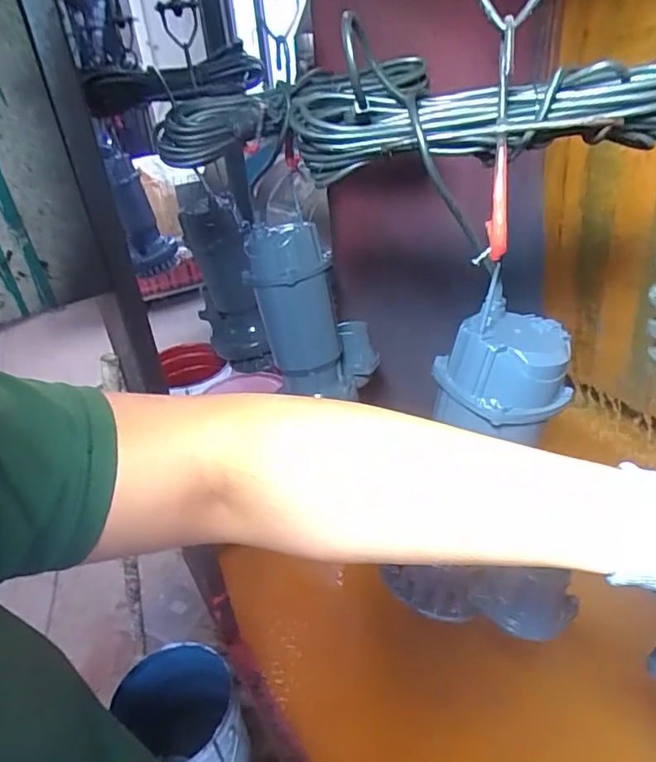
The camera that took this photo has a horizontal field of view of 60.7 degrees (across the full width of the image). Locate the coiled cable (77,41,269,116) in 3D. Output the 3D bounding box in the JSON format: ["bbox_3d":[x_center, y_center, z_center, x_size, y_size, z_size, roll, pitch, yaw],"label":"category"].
[{"bbox_3d":[-0.292,-0.590,1.104,0.360,0.072,0.094,-23,36,-24],"label":"coiled cable"}]

